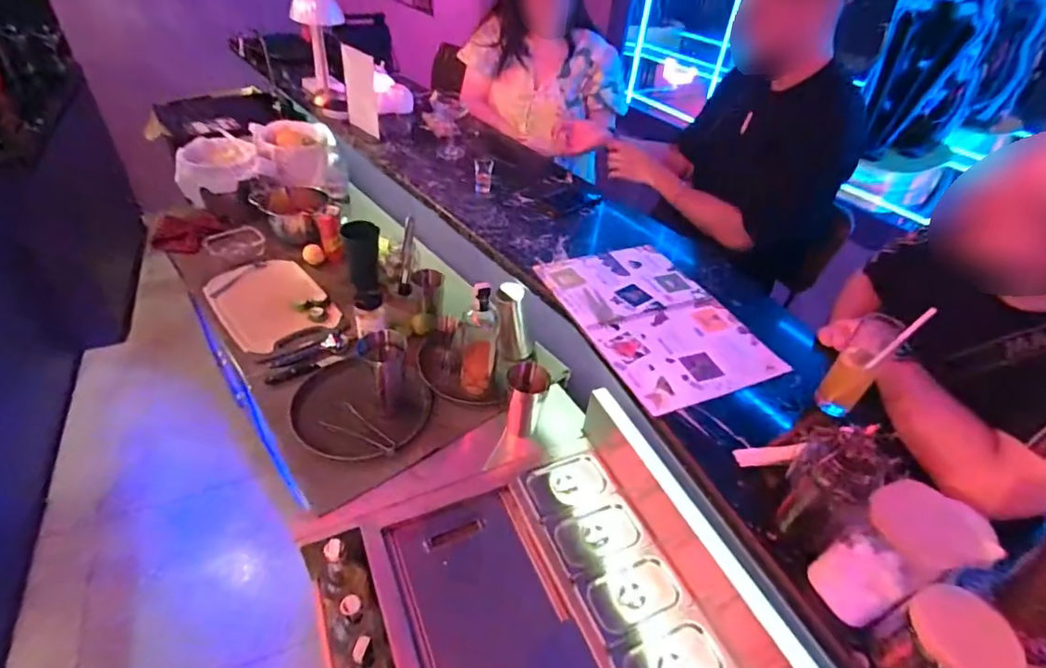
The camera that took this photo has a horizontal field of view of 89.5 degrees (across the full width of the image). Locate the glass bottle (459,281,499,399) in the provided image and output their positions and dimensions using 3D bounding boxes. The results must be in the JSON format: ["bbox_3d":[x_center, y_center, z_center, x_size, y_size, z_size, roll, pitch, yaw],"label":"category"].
[{"bbox_3d":[-0.091,0.013,1.094,0.072,0.276,0.064,2,41,-5],"label":"glass bottle"}]

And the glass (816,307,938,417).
[{"bbox_3d":[0.514,0.037,0.786,0.062,0.199,0.061,-28,52,-34],"label":"glass"}]

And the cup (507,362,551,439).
[{"bbox_3d":[0.006,0.135,1.072,0.078,0.152,0.076,4,41,-3],"label":"cup"}]

